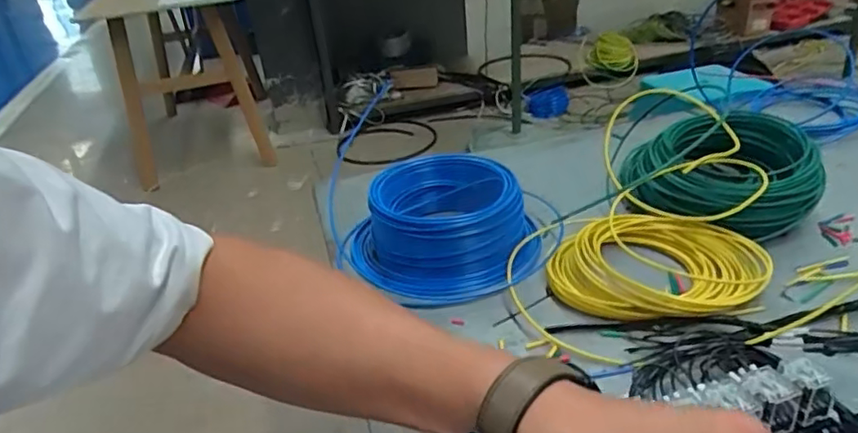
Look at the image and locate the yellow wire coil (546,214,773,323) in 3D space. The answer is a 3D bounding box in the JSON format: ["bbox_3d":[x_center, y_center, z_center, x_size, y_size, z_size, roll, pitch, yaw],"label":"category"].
[{"bbox_3d":[0.228,0.047,0.613,0.200,0.034,0.148,3,31,16],"label":"yellow wire coil"}]

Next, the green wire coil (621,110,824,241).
[{"bbox_3d":[0.352,-0.049,0.703,0.171,0.082,0.197,17,37,35],"label":"green wire coil"}]

